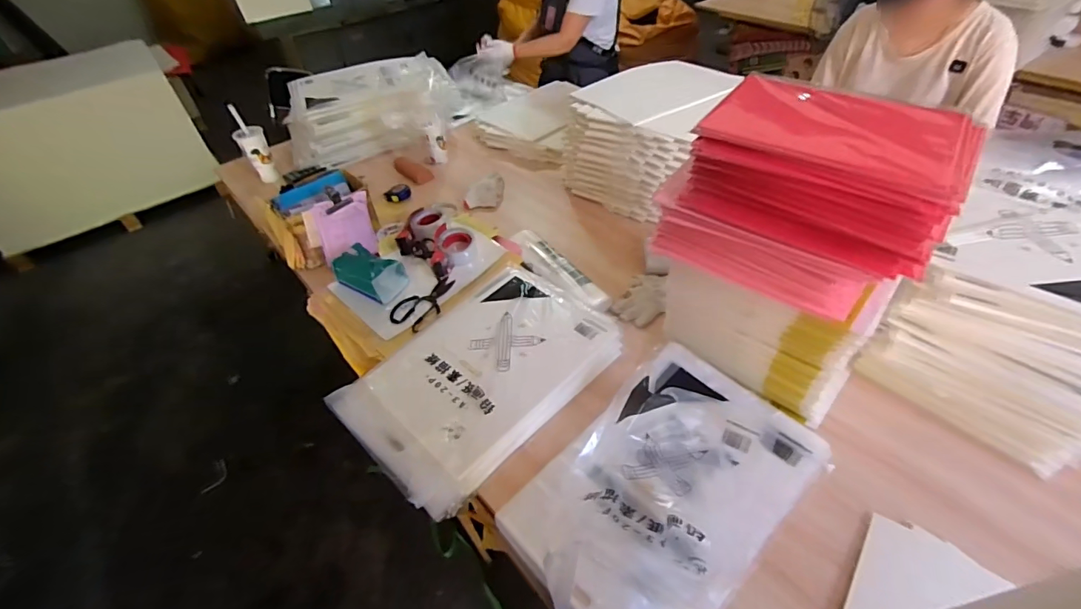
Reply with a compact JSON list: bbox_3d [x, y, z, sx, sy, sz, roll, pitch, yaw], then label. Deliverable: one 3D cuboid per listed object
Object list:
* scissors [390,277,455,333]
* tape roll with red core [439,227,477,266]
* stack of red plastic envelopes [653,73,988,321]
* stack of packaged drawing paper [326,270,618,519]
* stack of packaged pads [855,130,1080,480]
[{"bbox_3d":[-0.261,-0.003,1.088,0.096,0.020,0.169,21,51,24],"label":"scissors"},{"bbox_3d":[-0.201,-0.140,1.179,0.088,0.055,0.103,-14,46,-8],"label":"tape roll with red core"},{"bbox_3d":[0.378,-0.159,0.704,0.335,0.224,0.201,26,53,28],"label":"stack of red plastic envelopes"},{"bbox_3d":[-0.110,0.118,0.921,0.332,0.070,0.501,32,56,31],"label":"stack of packaged drawing paper"},{"bbox_3d":[0.884,-0.040,0.860,0.319,0.230,0.574,30,55,30],"label":"stack of packaged pads"}]

